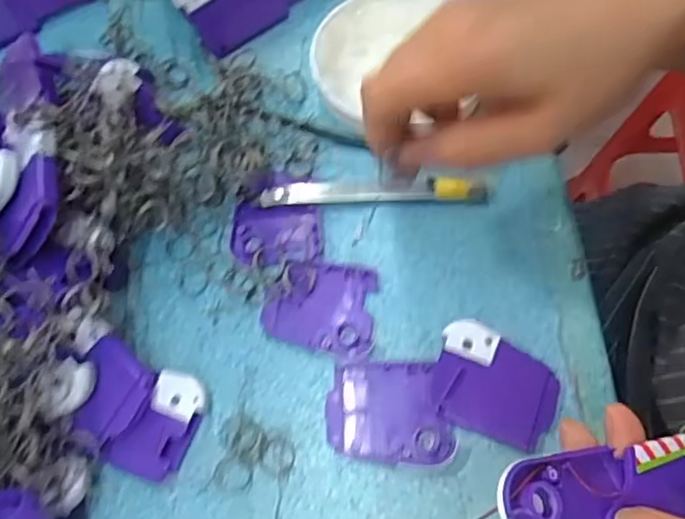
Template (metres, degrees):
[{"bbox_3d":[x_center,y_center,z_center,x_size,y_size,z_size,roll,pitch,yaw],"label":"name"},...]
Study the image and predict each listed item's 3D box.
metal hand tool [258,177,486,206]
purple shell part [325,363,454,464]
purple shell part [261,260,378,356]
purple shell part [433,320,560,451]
[{"bbox_3d":[0.017,-0.039,0.355,0.126,0.010,0.014,-1,66,3],"label":"metal hand tool"},{"bbox_3d":[0.023,0.076,0.310,0.061,0.007,0.050,1,66,4],"label":"purple shell part"},{"bbox_3d":[-0.012,0.024,0.334,0.057,0.007,0.049,8,67,7],"label":"purple shell part"},{"bbox_3d":[0.077,0.063,0.311,0.061,0.009,0.051,18,69,11],"label":"purple shell part"}]

